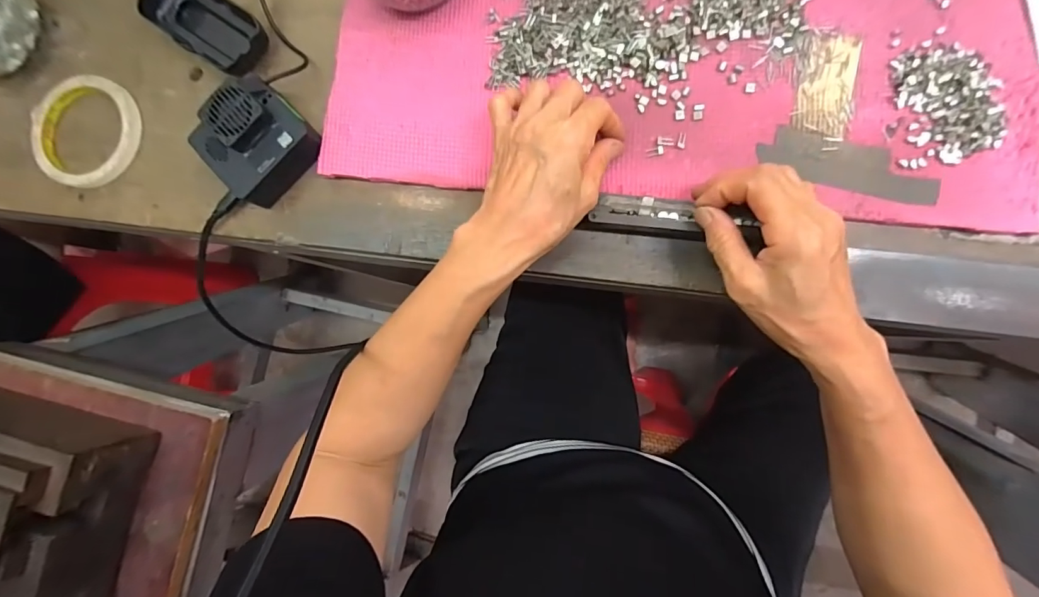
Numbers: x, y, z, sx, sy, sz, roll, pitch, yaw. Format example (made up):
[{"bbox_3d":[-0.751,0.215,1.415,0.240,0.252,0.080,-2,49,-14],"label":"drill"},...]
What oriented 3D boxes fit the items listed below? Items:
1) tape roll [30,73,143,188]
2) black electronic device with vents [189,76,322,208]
[{"bbox_3d":[-0.385,-0.149,0.395,0.102,0.011,0.098,0,88,6],"label":"tape roll"},{"bbox_3d":[-0.212,-0.125,0.360,0.079,0.045,0.070,-40,84,4],"label":"black electronic device with vents"}]

